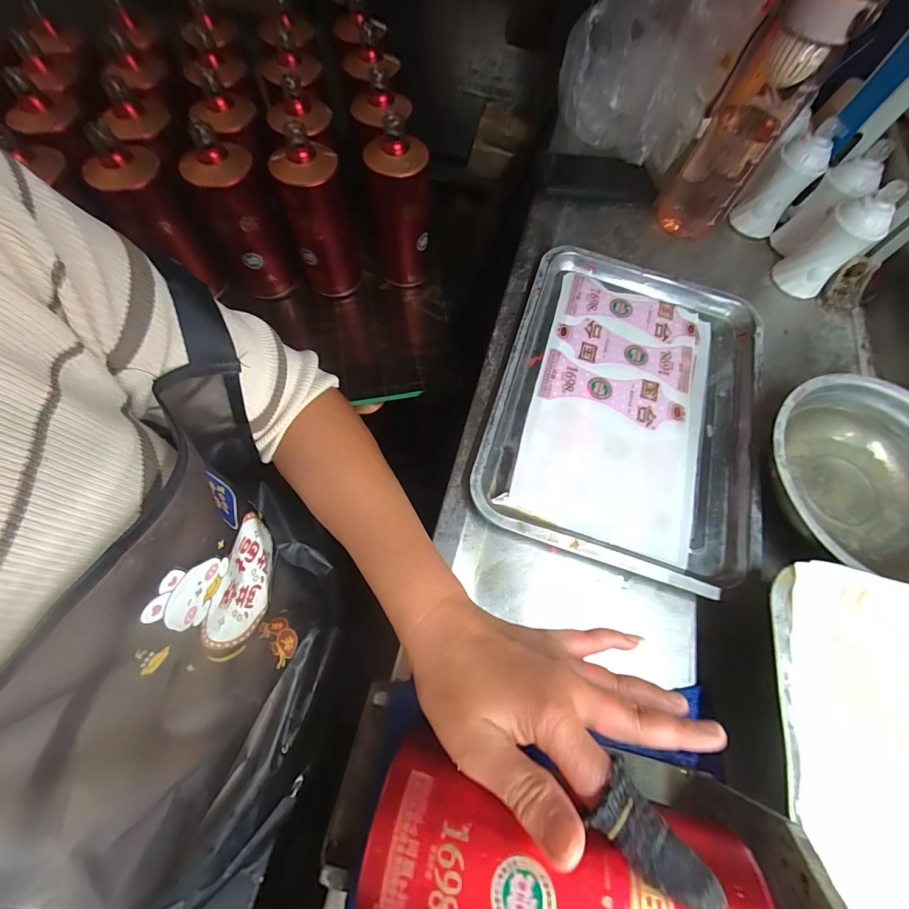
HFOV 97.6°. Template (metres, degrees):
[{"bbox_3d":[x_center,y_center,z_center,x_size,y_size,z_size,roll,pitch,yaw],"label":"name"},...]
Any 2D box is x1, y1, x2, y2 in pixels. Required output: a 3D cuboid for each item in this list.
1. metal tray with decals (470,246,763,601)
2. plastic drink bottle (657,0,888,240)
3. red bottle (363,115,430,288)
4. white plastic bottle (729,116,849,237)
[{"bbox_3d":[0.177,-0.059,0.400,0.252,0.027,0.341,18,67,5],"label":"metal tray with decals"},{"bbox_3d":[0.313,-0.356,0.424,0.079,0.232,0.083,29,68,11],"label":"plastic drink bottle"},{"bbox_3d":[-0.076,-0.328,0.558,0.072,0.194,0.087,-8,66,-5],"label":"red bottle"},{"bbox_3d":[0.400,-0.331,0.486,0.057,0.108,0.045,37,70,14],"label":"white plastic bottle"}]

